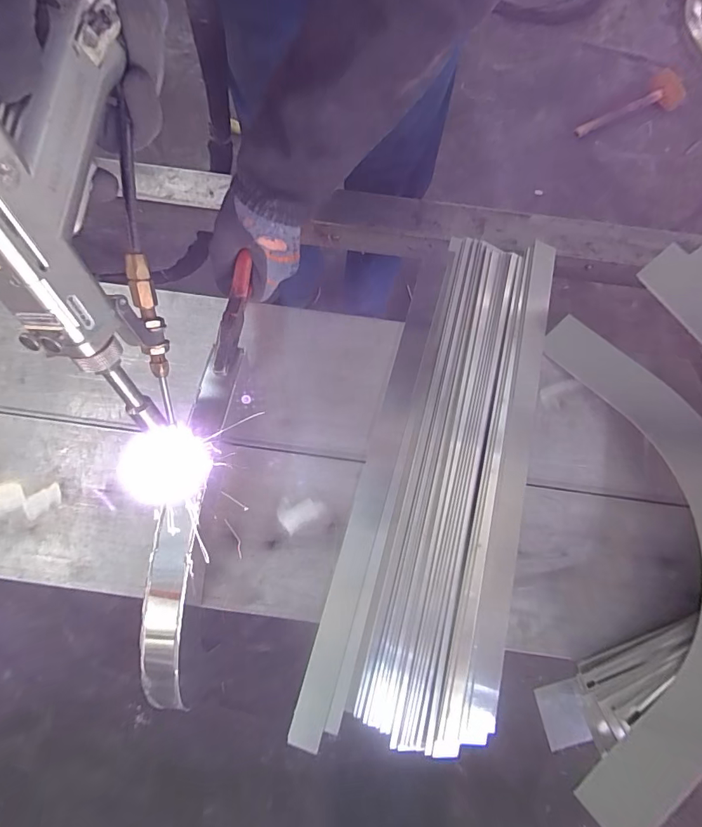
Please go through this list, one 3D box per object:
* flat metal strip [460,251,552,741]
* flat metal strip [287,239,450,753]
[{"bbox_3d":[0.155,0.052,0.404,0.035,0.007,0.477,13,79,-9],"label":"flat metal strip"},{"bbox_3d":[0.028,0.050,0.405,0.035,0.006,0.487,15,79,9],"label":"flat metal strip"}]

